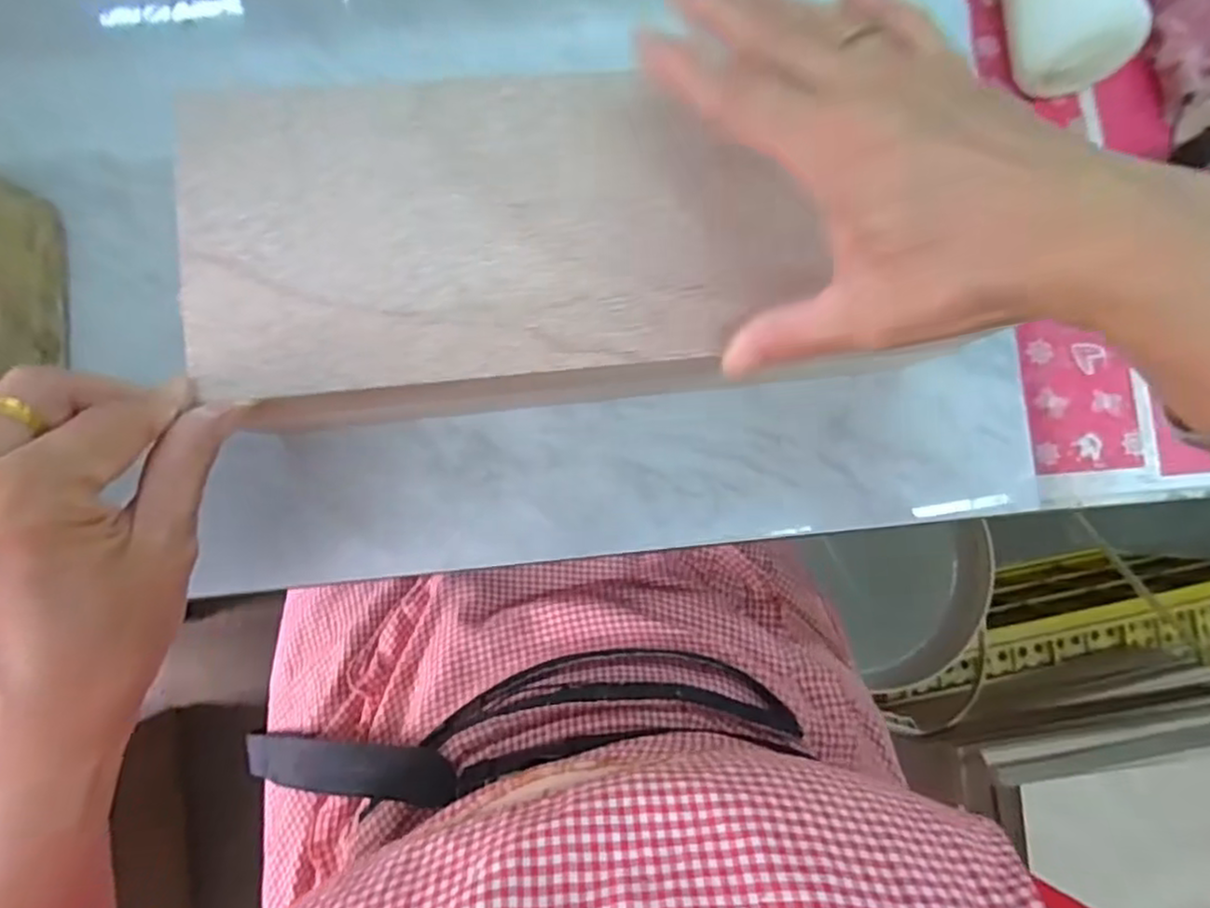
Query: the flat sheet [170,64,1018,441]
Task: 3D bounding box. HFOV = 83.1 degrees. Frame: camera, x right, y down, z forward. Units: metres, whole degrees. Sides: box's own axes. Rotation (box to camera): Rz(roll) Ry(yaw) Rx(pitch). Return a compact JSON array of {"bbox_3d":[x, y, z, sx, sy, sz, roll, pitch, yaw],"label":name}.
[{"bbox_3d":[-0.037,-0.090,0.279,0.249,0.013,0.138,-8,86,-7],"label":"flat sheet"}]

